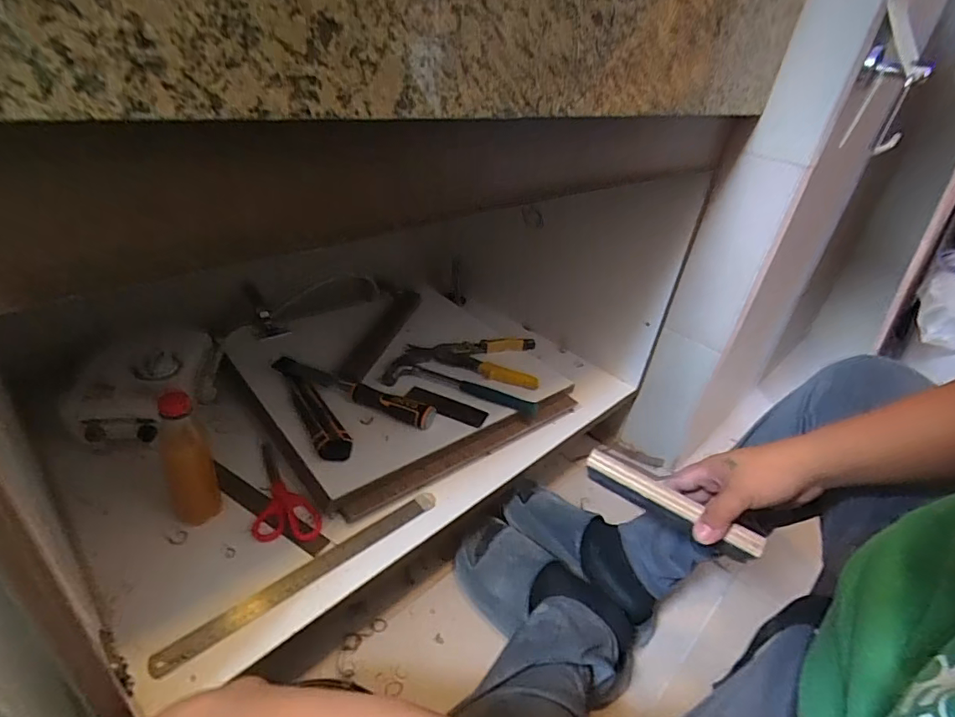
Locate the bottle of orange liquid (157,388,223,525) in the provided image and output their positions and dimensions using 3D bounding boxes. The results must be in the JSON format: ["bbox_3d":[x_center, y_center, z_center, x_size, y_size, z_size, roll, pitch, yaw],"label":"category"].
[{"bbox_3d":[-0.332,0.125,0.578,0.051,0.175,0.042,-16,40,-32],"label":"bottle of orange liquid"}]

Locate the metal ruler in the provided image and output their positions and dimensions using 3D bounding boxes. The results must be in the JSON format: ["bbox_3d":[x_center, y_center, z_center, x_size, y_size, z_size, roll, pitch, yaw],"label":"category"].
[{"bbox_3d":[-0.187,0.245,0.582,0.338,0.004,0.032,-21,43,-37],"label":"metal ruler"}]

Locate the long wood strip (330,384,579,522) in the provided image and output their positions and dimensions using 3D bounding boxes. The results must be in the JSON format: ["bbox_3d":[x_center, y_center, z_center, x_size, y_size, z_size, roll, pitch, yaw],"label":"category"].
[{"bbox_3d":[-0.001,0.133,0.757,0.447,0.043,0.009,-20,7,-35],"label":"long wood strip"}]

